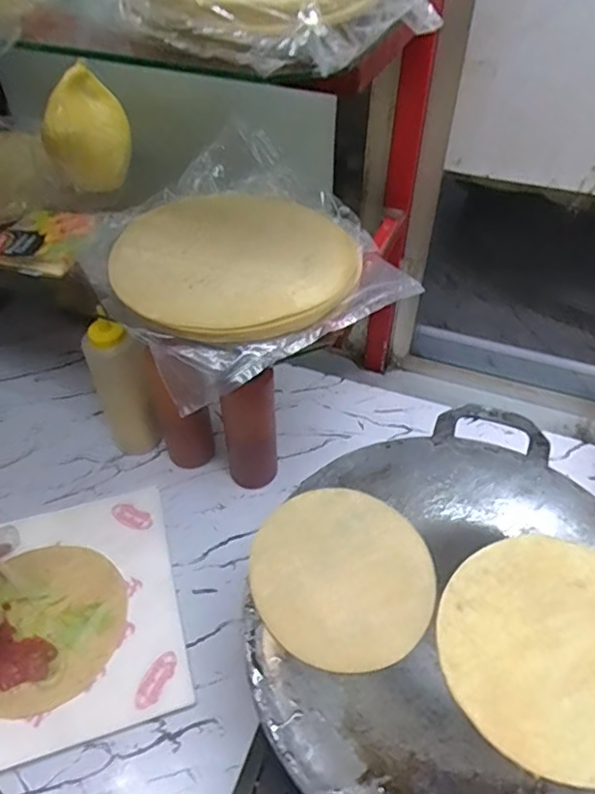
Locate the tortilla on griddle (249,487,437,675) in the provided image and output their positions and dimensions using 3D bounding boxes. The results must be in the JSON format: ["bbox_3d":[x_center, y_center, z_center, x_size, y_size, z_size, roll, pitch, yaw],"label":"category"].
[{"bbox_3d":[0.039,0.148,0.484,0.150,0.004,0.150,5,52,-6],"label":"tortilla on griddle"}]

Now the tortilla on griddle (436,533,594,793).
[{"bbox_3d":[0.202,0.193,0.441,0.177,0.009,0.174,-5,46,5],"label":"tortilla on griddle"}]

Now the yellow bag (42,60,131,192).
[{"bbox_3d":[-0.236,-0.291,0.644,0.092,0.102,0.113,-10,48,-15],"label":"yellow bag"}]

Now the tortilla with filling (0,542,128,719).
[{"bbox_3d":[-0.253,0.223,0.573,0.150,0.016,0.169,1,46,-4],"label":"tortilla with filling"}]

